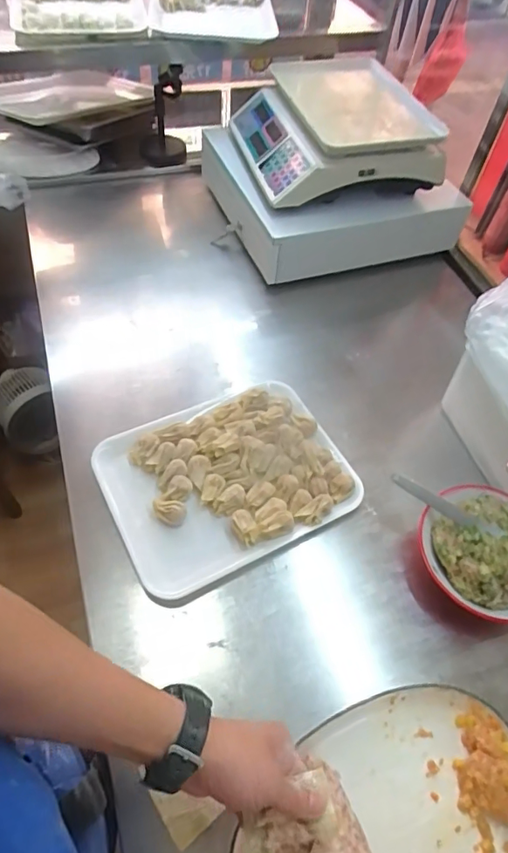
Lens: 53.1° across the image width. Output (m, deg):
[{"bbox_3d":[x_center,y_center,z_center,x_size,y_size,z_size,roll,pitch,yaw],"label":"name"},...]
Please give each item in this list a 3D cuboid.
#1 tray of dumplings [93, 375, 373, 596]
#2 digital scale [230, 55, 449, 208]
[{"bbox_3d":[-0.036,0.065,0.705,0.318,0.034,0.244,-23,60,-19],"label":"tray of dumplings"},{"bbox_3d":[0.145,-0.575,0.966,0.309,0.105,0.353,-12,57,-13],"label":"digital scale"}]

